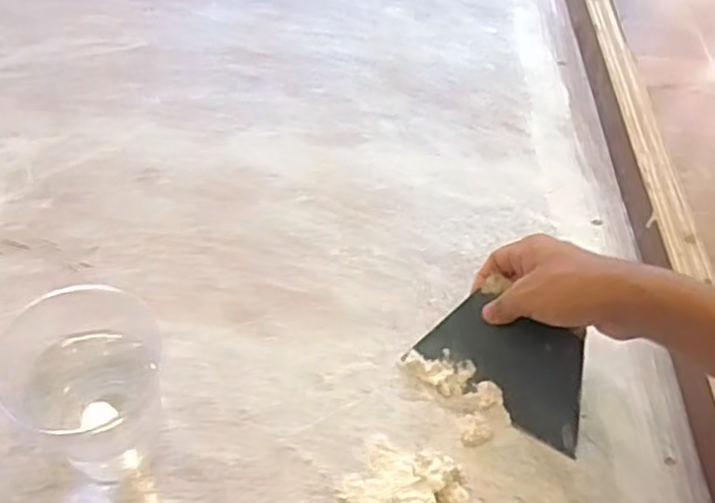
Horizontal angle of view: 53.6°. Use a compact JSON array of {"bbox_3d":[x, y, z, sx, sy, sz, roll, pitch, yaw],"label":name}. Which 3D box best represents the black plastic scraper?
[{"bbox_3d":[0.117,0.086,0.544,0.130,0.004,0.082,26,80,14],"label":"black plastic scraper"}]

